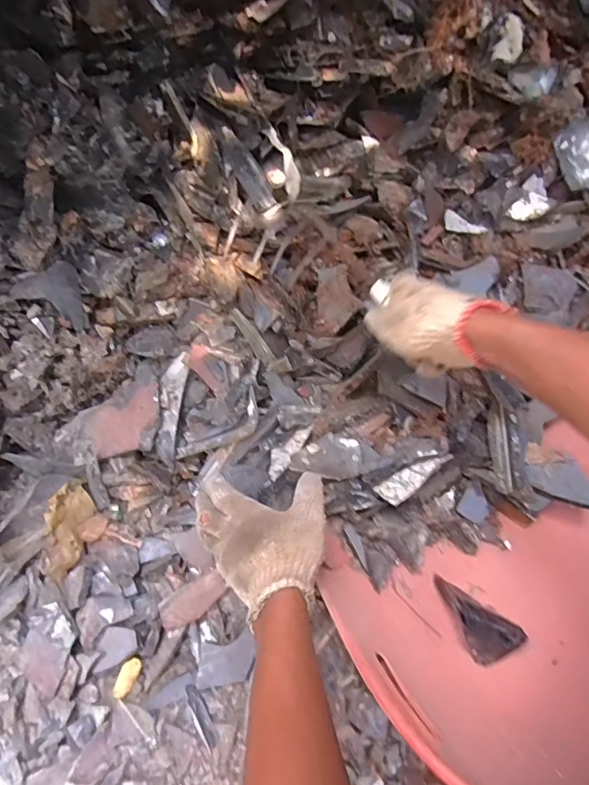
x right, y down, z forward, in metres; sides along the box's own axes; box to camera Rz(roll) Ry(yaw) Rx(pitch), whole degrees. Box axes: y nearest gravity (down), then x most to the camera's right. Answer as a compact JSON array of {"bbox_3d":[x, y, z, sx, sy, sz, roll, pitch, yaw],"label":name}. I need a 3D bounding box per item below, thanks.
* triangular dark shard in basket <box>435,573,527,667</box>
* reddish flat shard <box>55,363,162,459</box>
[{"bbox_3d":[0.198,0.237,0.526,0.056,0.039,0.097,-27,66,-15],"label":"triangular dark shard in basket"},{"bbox_3d":[-0.220,0.037,0.621,0.138,0.013,0.092,-40,75,-4],"label":"reddish flat shard"}]

